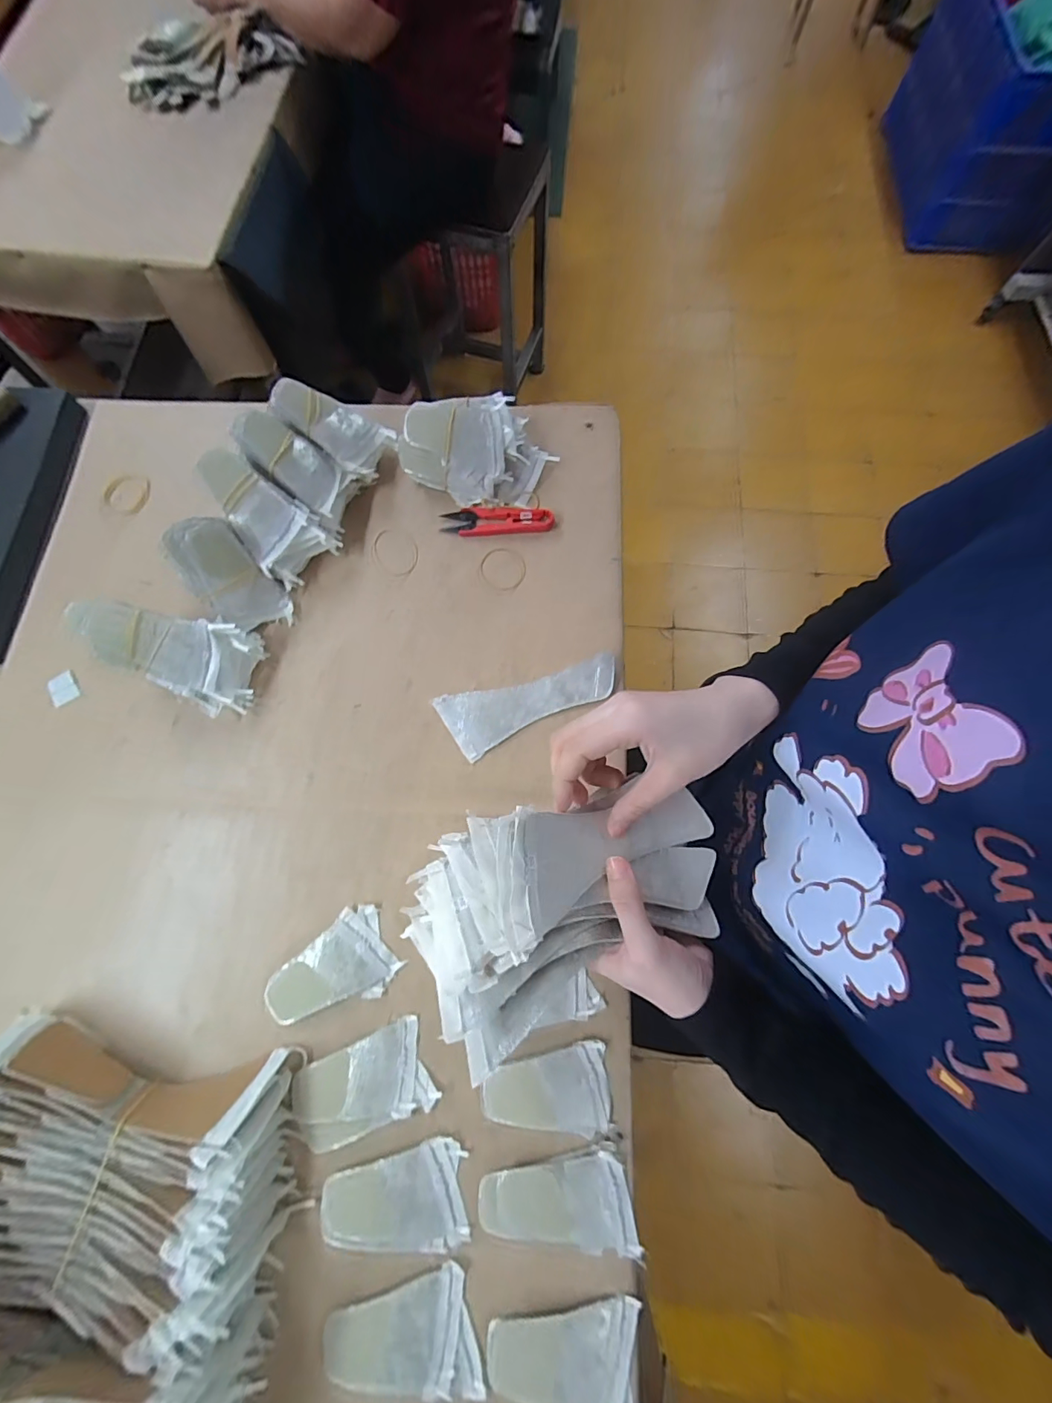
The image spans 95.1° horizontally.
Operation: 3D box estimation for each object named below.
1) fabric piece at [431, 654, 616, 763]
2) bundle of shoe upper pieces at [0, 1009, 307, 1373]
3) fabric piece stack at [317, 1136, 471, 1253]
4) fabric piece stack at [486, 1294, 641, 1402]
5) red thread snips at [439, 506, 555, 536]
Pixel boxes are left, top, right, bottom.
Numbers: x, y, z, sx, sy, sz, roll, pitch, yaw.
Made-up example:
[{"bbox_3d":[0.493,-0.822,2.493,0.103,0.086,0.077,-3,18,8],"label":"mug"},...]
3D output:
[{"bbox_3d":[0.001,-0.007,0.448,0.165,0.016,0.068,-22,75,-7],"label":"fabric piece"},{"bbox_3d":[-0.280,0.322,0.326,0.219,0.057,0.152,6,73,2],"label":"bundle of shoe upper pieces"},{"bbox_3d":[-0.095,0.355,0.342,0.102,0.009,0.062,-3,73,-1],"label":"fabric piece stack"},{"bbox_3d":[0.025,0.434,0.319,0.098,0.009,0.061,5,73,1],"label":"fabric piece stack"},{"bbox_3d":[-0.029,-0.189,0.500,0.113,0.016,0.030,-1,73,0],"label":"red thread snips"}]

